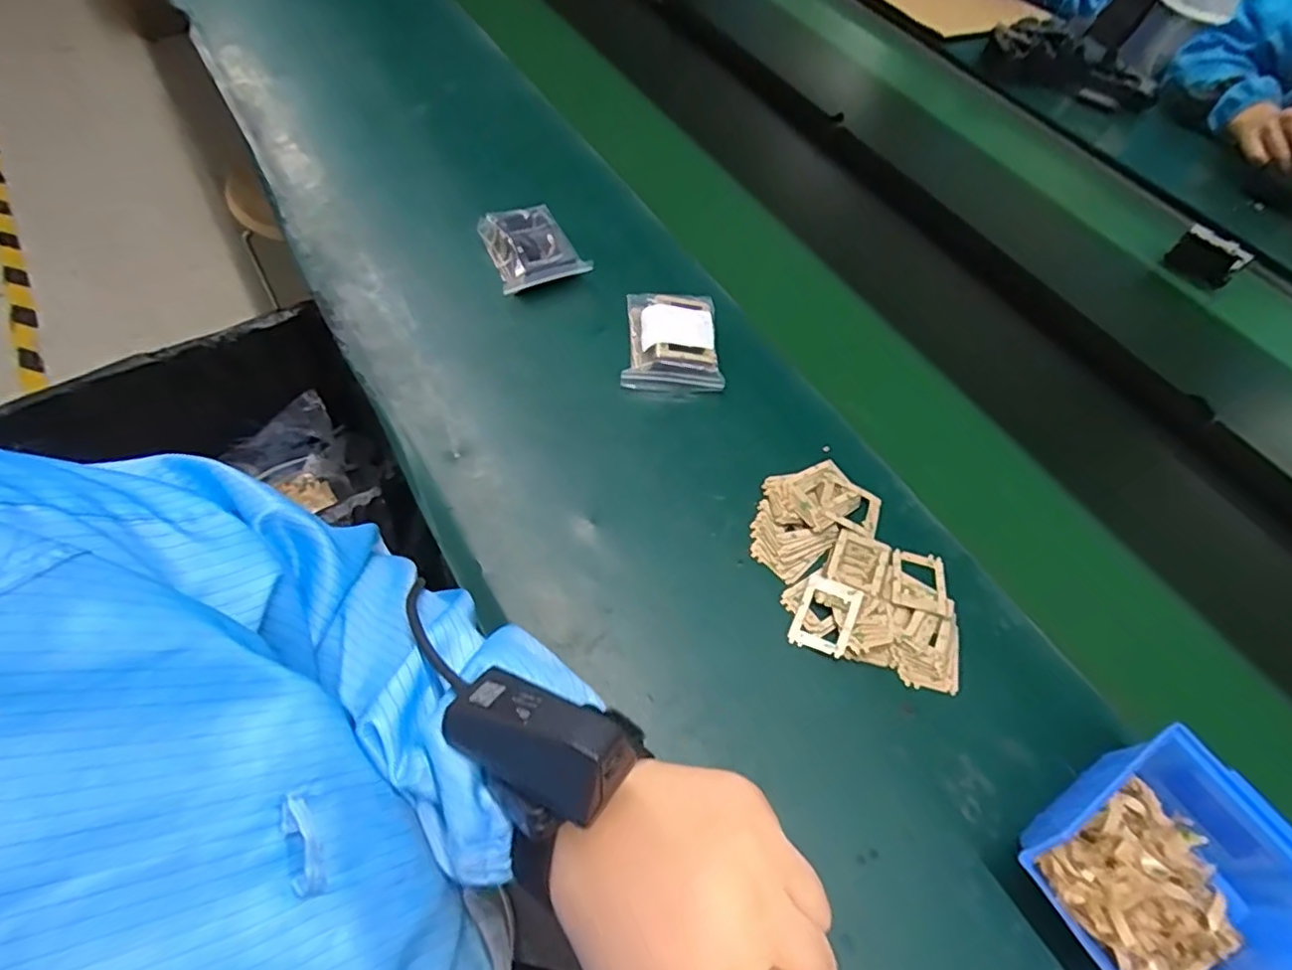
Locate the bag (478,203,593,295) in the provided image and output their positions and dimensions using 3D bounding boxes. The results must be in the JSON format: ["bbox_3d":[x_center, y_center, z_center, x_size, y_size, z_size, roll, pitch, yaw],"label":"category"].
[{"bbox_3d":[-0.112,-0.236,0.634,0.086,0.037,0.097,-18,62,-15],"label":"bag"}]

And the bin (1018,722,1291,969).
[{"bbox_3d":[0.303,0.229,0.369,0.137,0.058,0.124,-27,64,-19],"label":"bin"}]

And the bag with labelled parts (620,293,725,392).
[{"bbox_3d":[0.025,-0.135,0.583,0.084,0.027,0.101,3,58,-3],"label":"bag with labelled parts"}]

